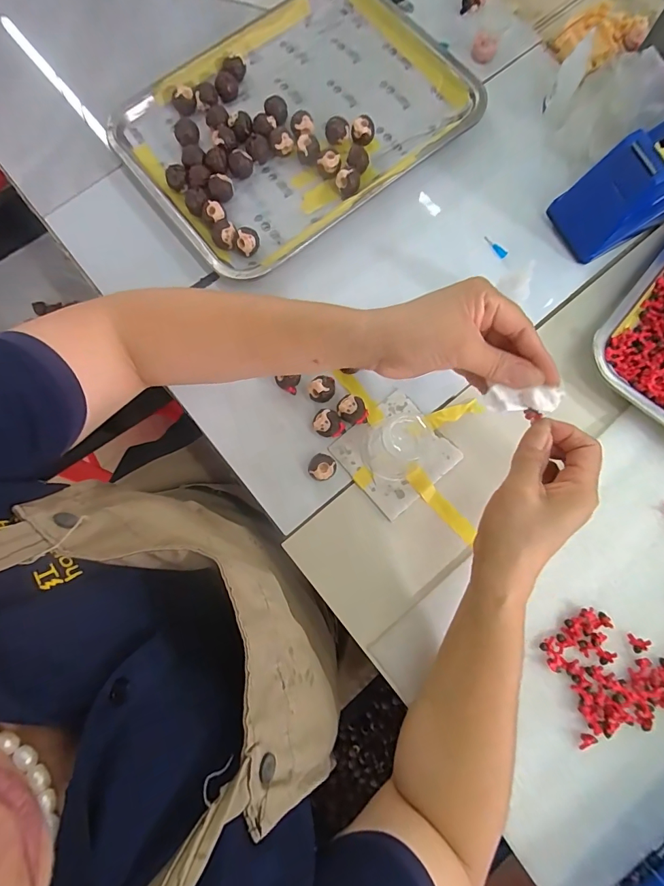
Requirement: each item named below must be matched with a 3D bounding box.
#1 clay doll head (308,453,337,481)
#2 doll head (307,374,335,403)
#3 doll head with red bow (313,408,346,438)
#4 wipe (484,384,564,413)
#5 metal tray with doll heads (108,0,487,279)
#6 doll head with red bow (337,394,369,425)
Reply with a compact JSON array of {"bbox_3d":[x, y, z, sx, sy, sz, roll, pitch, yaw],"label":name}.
[{"bbox_3d":[-0.009,0.024,0.374,0.023,0.022,0.025,0,78,0],"label":"clay doll head"},{"bbox_3d":[-0.010,-0.050,0.387,0.025,0.024,0.021,3,78,1],"label":"doll head"},{"bbox_3d":[-0.003,-0.018,0.382,0.028,0.022,0.023,-7,78,-1],"label":"doll head with red bow"},{"bbox_3d":[0.130,-0.028,0.279,0.049,0.011,0.016,-1,78,13],"label":"wipe"},{"bbox_3d":[-0.029,-0.357,0.444,0.375,0.027,0.258,-39,80,-8],"label":"metal tray with doll heads"},{"bbox_3d":[0.020,-0.029,0.384,0.027,0.021,0.023,39,81,8],"label":"doll head with red bow"}]

